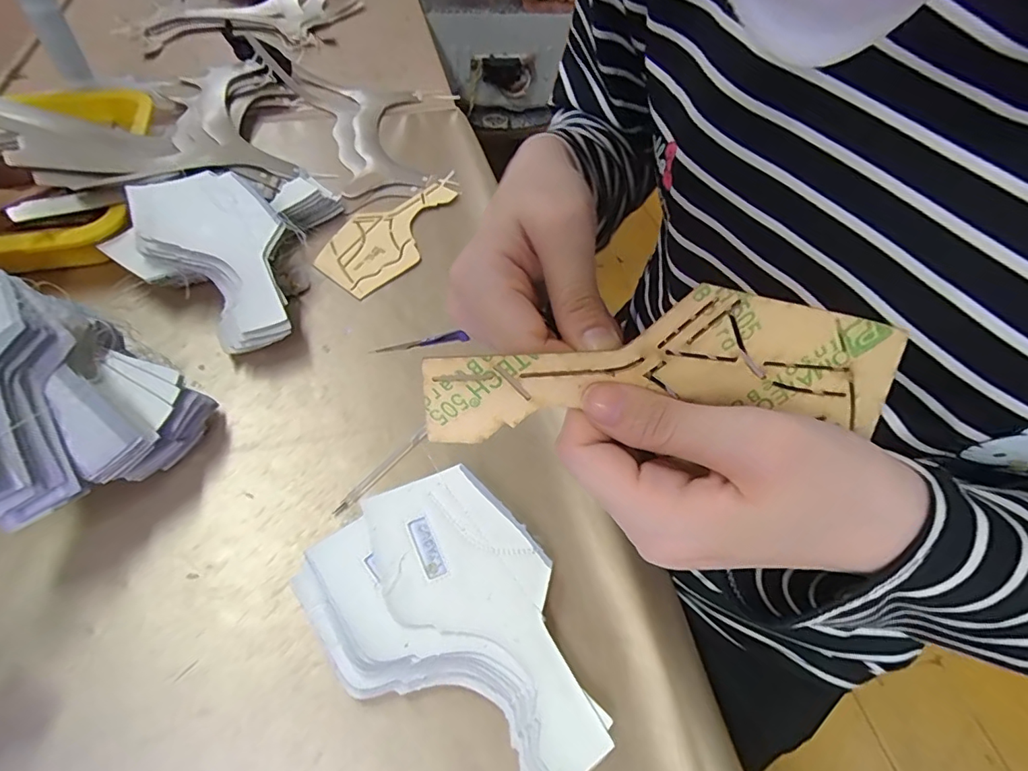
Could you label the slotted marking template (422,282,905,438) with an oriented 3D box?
[{"bbox_3d":[0.053,-0.006,0.172,0.163,0.055,0.004,0,34,-5],"label":"slotted marking template"}]

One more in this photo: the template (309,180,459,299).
[{"bbox_3d":[-0.113,-0.149,0.487,0.083,0.004,0.167,31,58,17],"label":"template"}]

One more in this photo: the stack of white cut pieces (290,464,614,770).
[{"bbox_3d":[-0.027,0.129,0.274,0.115,0.028,0.167,-36,64,-26],"label":"stack of white cut pieces"}]

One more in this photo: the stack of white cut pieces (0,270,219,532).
[{"bbox_3d":[-0.289,0.002,0.307,0.163,0.099,0.112,31,58,17],"label":"stack of white cut pieces"}]

